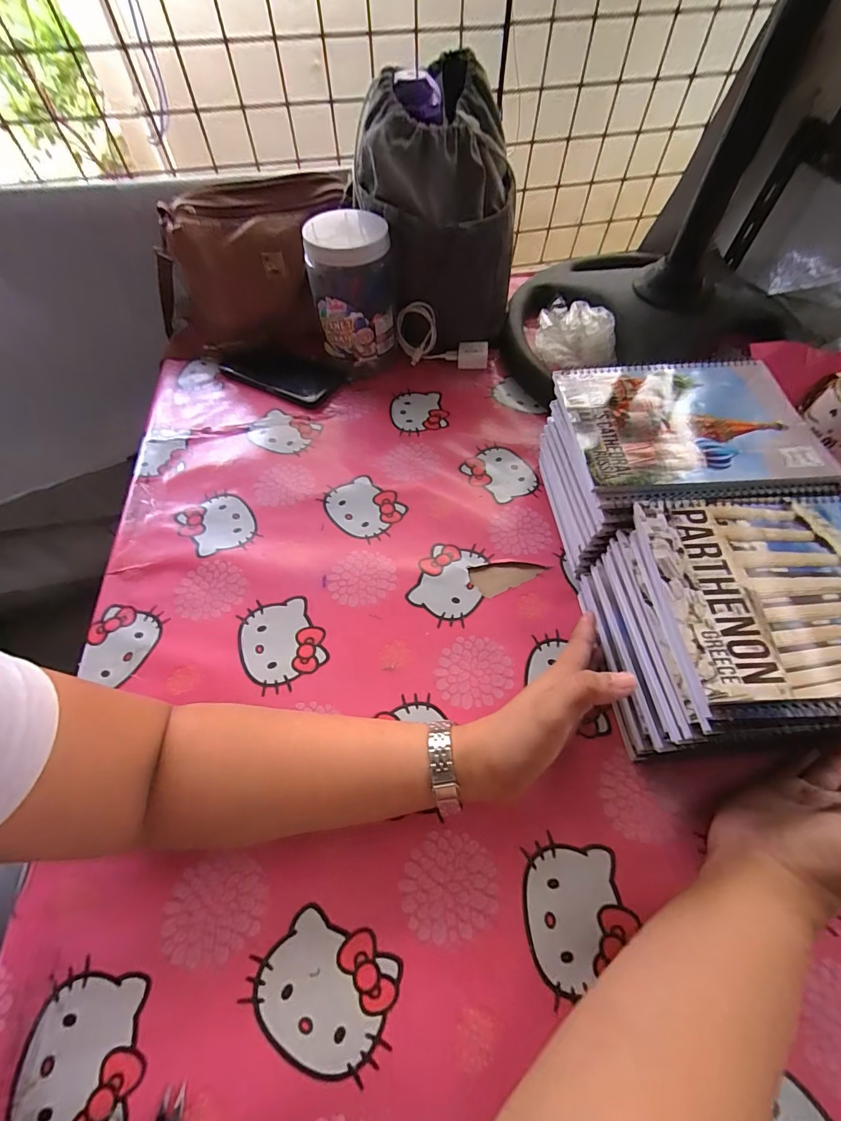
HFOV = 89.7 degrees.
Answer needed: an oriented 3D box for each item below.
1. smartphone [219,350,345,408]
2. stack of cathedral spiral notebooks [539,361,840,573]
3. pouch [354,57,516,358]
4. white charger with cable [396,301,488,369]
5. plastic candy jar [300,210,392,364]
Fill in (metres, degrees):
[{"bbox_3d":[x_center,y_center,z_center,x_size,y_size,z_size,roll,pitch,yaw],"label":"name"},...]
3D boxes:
[{"bbox_3d":[-0.193,-0.258,0.581,0.165,0.017,0.071,21,62,13],"label":"smartphone"},{"bbox_3d":[0.231,-0.088,0.413,0.189,0.117,0.160,-4,60,-1],"label":"stack of cathedral spiral notebooks"},{"bbox_3d":[0.017,-0.427,0.546,0.187,0.247,0.178,-3,60,0],"label":"pouch"},{"bbox_3d":[0.034,-0.301,0.584,0.138,0.064,0.039,21,62,-1],"label":"white charger with cable"},{"bbox_3d":[-0.086,-0.335,0.547,0.103,0.154,0.099,-2,60,0],"label":"plastic candy jar"}]

